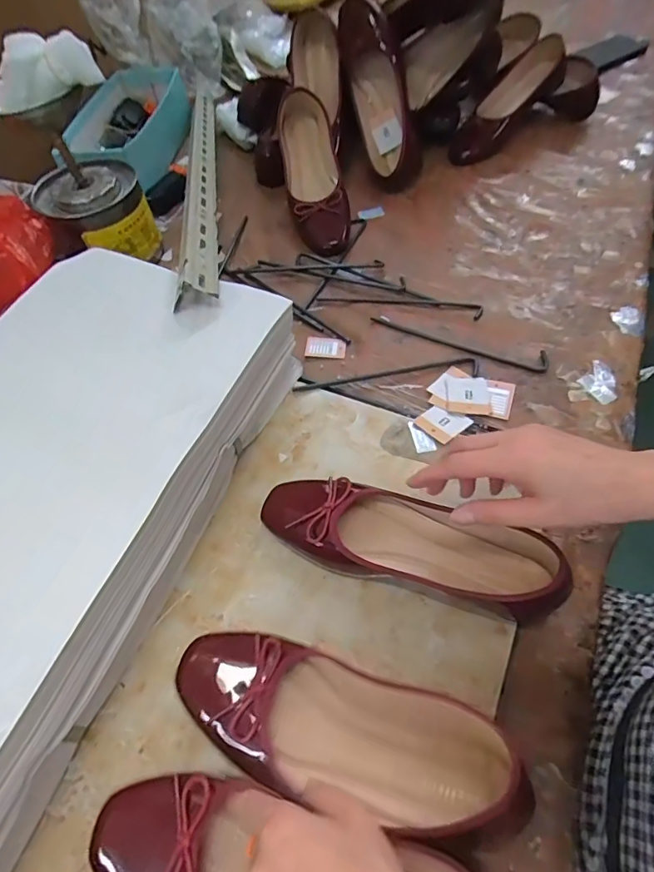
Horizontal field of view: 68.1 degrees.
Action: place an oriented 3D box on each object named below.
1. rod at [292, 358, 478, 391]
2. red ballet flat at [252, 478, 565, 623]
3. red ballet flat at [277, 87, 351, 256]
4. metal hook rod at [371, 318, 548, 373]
[{"bbox_3d":[0.068,-0.071,0.565,0.214,0.009,0.025,-5,57,0],"label":"rod"},{"bbox_3d":[0.067,0.084,0.416,0.248,0.066,0.082,13,59,11],"label":"red ballet flat"},{"bbox_3d":[-0.020,-0.384,0.728,0.083,0.100,0.228,-11,79,-4],"label":"red ballet flat"},{"bbox_3d":[0.154,-0.113,0.583,0.214,0.007,0.030,17,60,14],"label":"metal hook rod"}]

